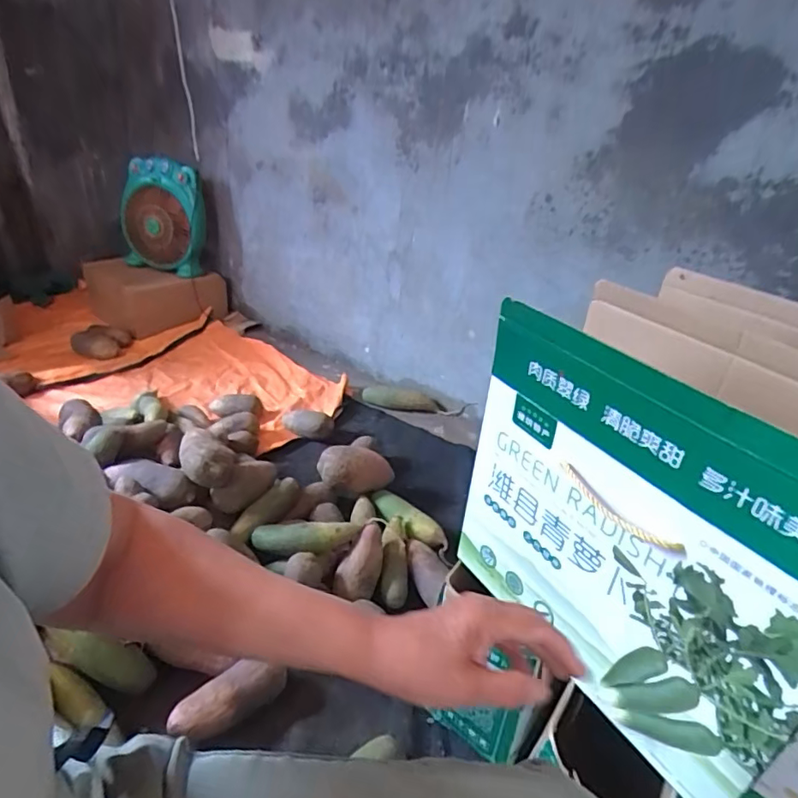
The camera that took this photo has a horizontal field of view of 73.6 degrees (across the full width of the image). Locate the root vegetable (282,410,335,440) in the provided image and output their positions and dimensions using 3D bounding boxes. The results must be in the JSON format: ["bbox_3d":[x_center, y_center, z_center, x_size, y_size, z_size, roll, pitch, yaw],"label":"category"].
[{"bbox_3d":[-0.235,0.065,1.362,0.137,0.059,0.048,6,29,1],"label":"root vegetable"}]

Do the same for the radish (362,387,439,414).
[{"bbox_3d":[0.003,-0.003,1.526,0.218,0.048,0.051,8,29,5],"label":"radish"}]

